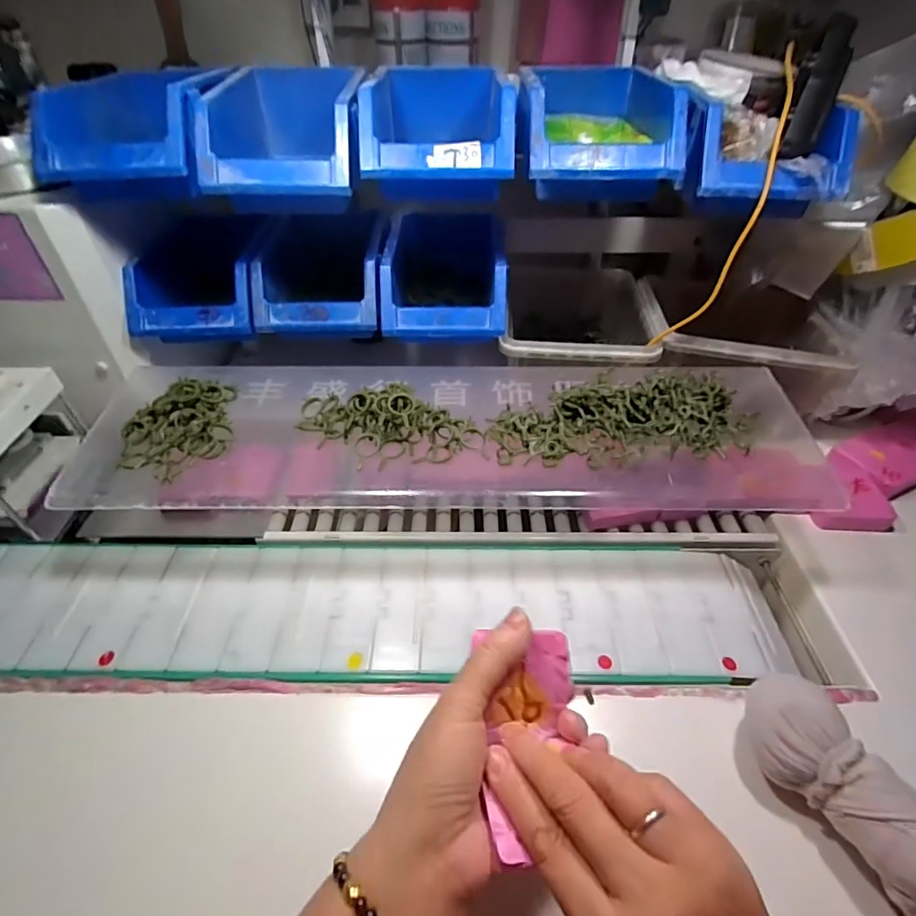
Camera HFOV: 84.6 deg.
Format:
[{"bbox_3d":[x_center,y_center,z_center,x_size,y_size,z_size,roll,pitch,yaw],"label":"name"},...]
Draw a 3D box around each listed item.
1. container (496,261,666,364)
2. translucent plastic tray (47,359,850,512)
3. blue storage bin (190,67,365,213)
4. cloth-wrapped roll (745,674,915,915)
[{"bbox_3d":[0.136,-0.145,0.590,0.158,0.094,0.205,5,44,5],"label":"container"},{"bbox_3d":[0.027,-0.034,0.439,0.644,0.046,0.180,1,41,0],"label":"translucent plastic tray"},{"bbox_3d":[-0.152,-0.293,0.454,0.123,0.074,0.188,-3,43,-4],"label":"blue storage bin"},{"bbox_3d":[0.249,0.222,0.278,0.047,0.054,0.199,-20,47,-20],"label":"cloth-wrapped roll"}]

